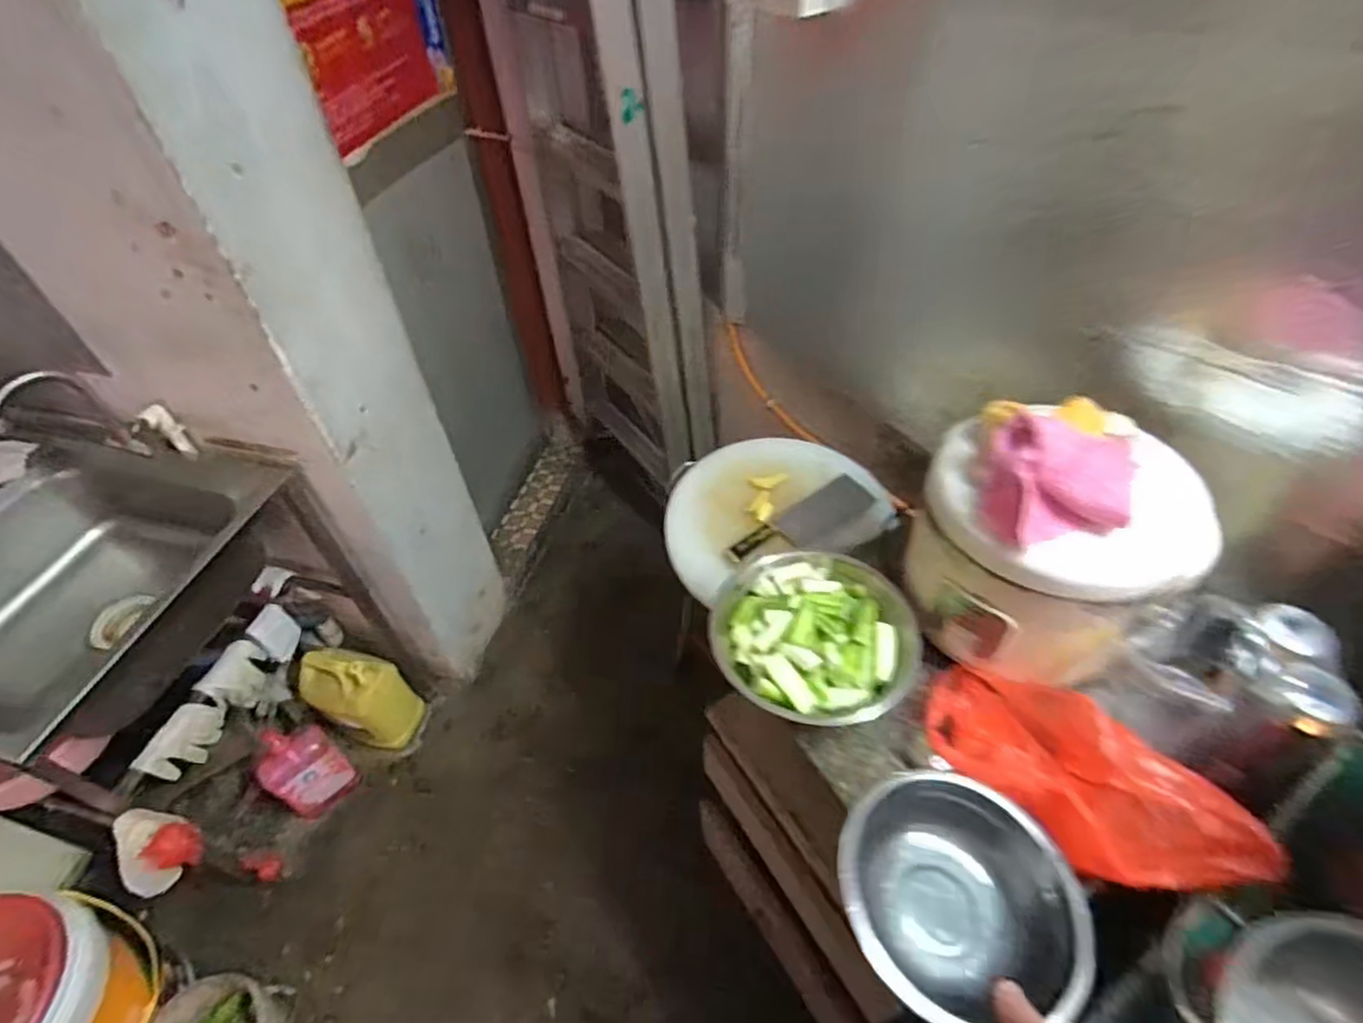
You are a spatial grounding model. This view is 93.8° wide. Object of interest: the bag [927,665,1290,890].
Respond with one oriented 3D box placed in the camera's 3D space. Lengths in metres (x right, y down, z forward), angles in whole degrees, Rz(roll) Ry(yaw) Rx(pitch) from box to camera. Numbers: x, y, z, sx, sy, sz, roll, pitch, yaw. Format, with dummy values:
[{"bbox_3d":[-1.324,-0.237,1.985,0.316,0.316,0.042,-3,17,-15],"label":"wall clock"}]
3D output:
[{"bbox_3d":[0.381,0.259,0.626,0.126,0.080,0.295,-34,40,-25],"label":"bag"}]

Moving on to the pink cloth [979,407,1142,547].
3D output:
[{"bbox_3d":[0.350,-0.024,0.595,0.119,0.067,0.112,13,50,15],"label":"pink cloth"}]

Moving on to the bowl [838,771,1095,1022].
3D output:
[{"bbox_3d":[0.222,0.324,0.525,0.185,0.090,0.165,24,53,22],"label":"bowl"}]

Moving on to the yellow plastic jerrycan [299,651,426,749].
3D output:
[{"bbox_3d":[-0.734,0.430,1.458,0.179,0.313,0.137,5,48,8],"label":"yellow plastic jerrycan"}]

